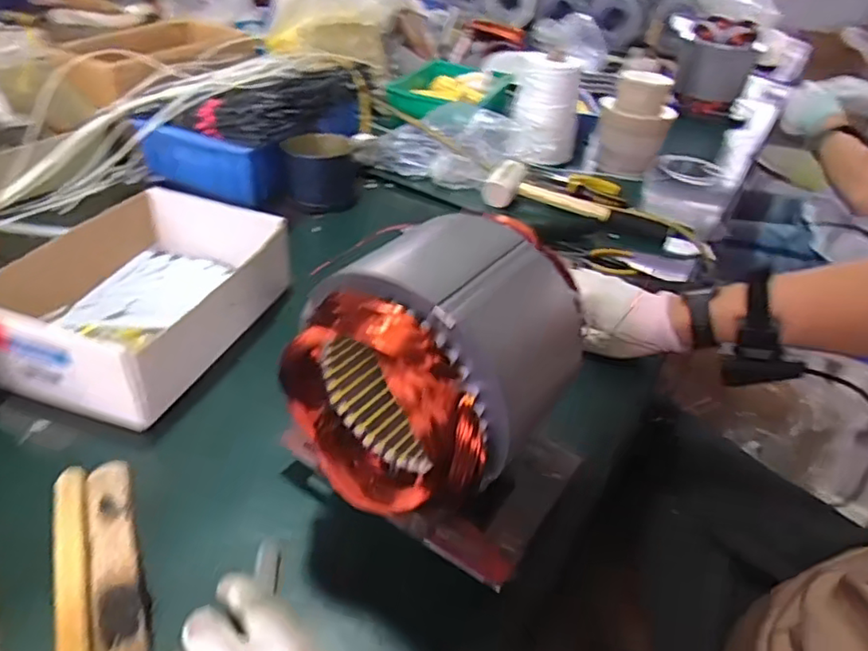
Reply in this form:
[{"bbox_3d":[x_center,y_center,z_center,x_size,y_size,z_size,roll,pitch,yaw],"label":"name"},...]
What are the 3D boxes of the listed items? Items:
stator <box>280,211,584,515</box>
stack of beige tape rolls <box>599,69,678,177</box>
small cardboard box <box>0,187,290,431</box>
[{"bbox_3d":[0.010,0.018,0.390,0.130,0.135,0.172,28,44,26],"label":"stator"},{"bbox_3d":[0.326,-0.323,0.987,0.105,0.159,0.088,10,37,6],"label":"stack of beige tape rolls"},{"bbox_3d":[-0.279,-0.035,0.575,0.189,0.077,0.246,14,38,11],"label":"small cardboard box"}]

